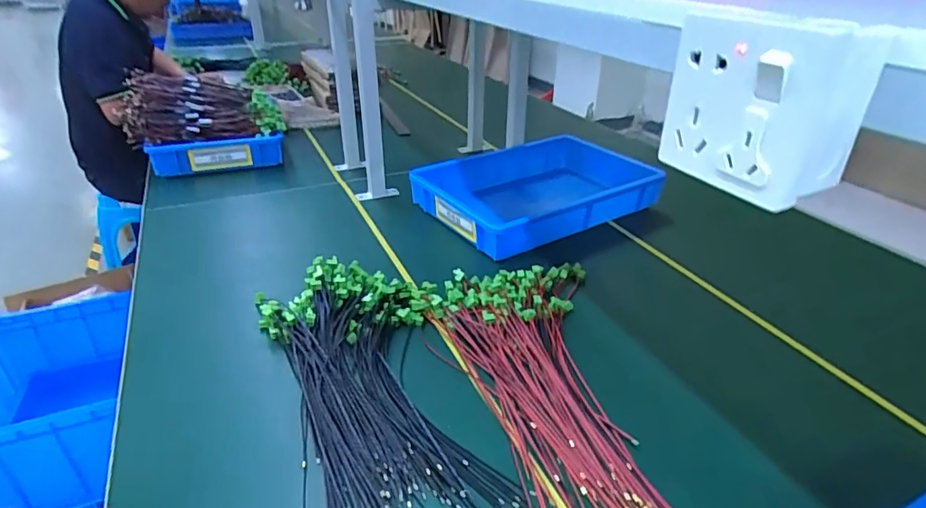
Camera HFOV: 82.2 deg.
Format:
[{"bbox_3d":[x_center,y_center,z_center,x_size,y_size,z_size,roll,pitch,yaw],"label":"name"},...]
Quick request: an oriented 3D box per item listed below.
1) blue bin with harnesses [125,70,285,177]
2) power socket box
[{"bbox_3d":[-0.556,-0.288,1.140,0.315,0.190,0.179,-8,32,-14],"label":"blue bin with harnesses"},{"bbox_3d":[0.159,-0.083,0.284,0.052,0.086,0.086,-12,33,-20],"label":"power socket box"}]

